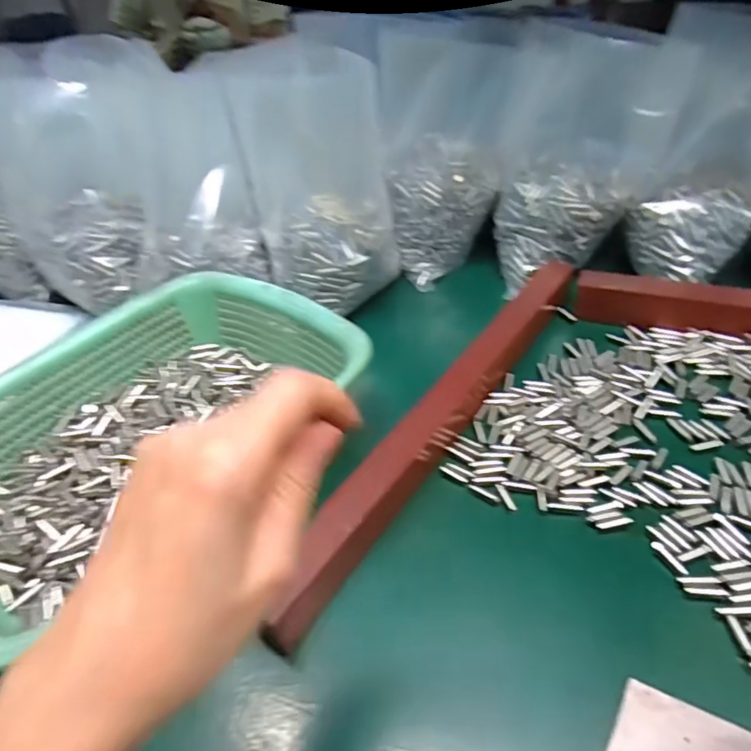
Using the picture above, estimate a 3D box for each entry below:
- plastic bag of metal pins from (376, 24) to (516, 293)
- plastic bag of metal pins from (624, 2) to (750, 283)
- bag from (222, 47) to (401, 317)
[{"bbox_3d":[0.070,-0.211,0.532,0.117,0.202,0.101,-5,43,3],"label":"plastic bag of metal pins"},{"bbox_3d":[0.277,-0.172,0.452,0.105,0.209,0.066,19,49,25],"label":"plastic bag of metal pins"},{"bbox_3d":[-0.051,-0.172,0.501,0.126,0.190,0.128,-7,43,1],"label":"bag"}]

